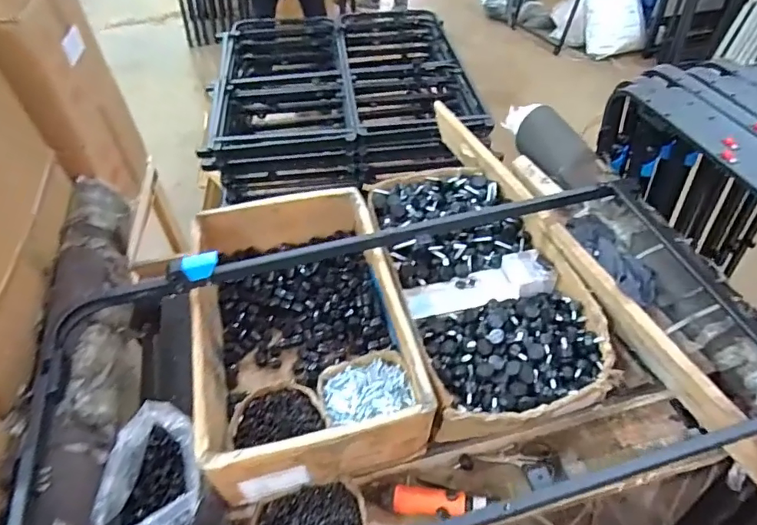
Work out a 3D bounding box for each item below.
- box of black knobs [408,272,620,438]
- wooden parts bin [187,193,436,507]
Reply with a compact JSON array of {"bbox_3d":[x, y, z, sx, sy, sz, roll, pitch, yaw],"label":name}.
[{"bbox_3d":[0.229,0.138,0.875,0.318,0.097,0.320,-10,49,-7],"label":"box of black knobs"},{"bbox_3d":[-0.140,0.107,0.911,0.342,0.178,0.548,-11,50,-8],"label":"wooden parts bin"}]

